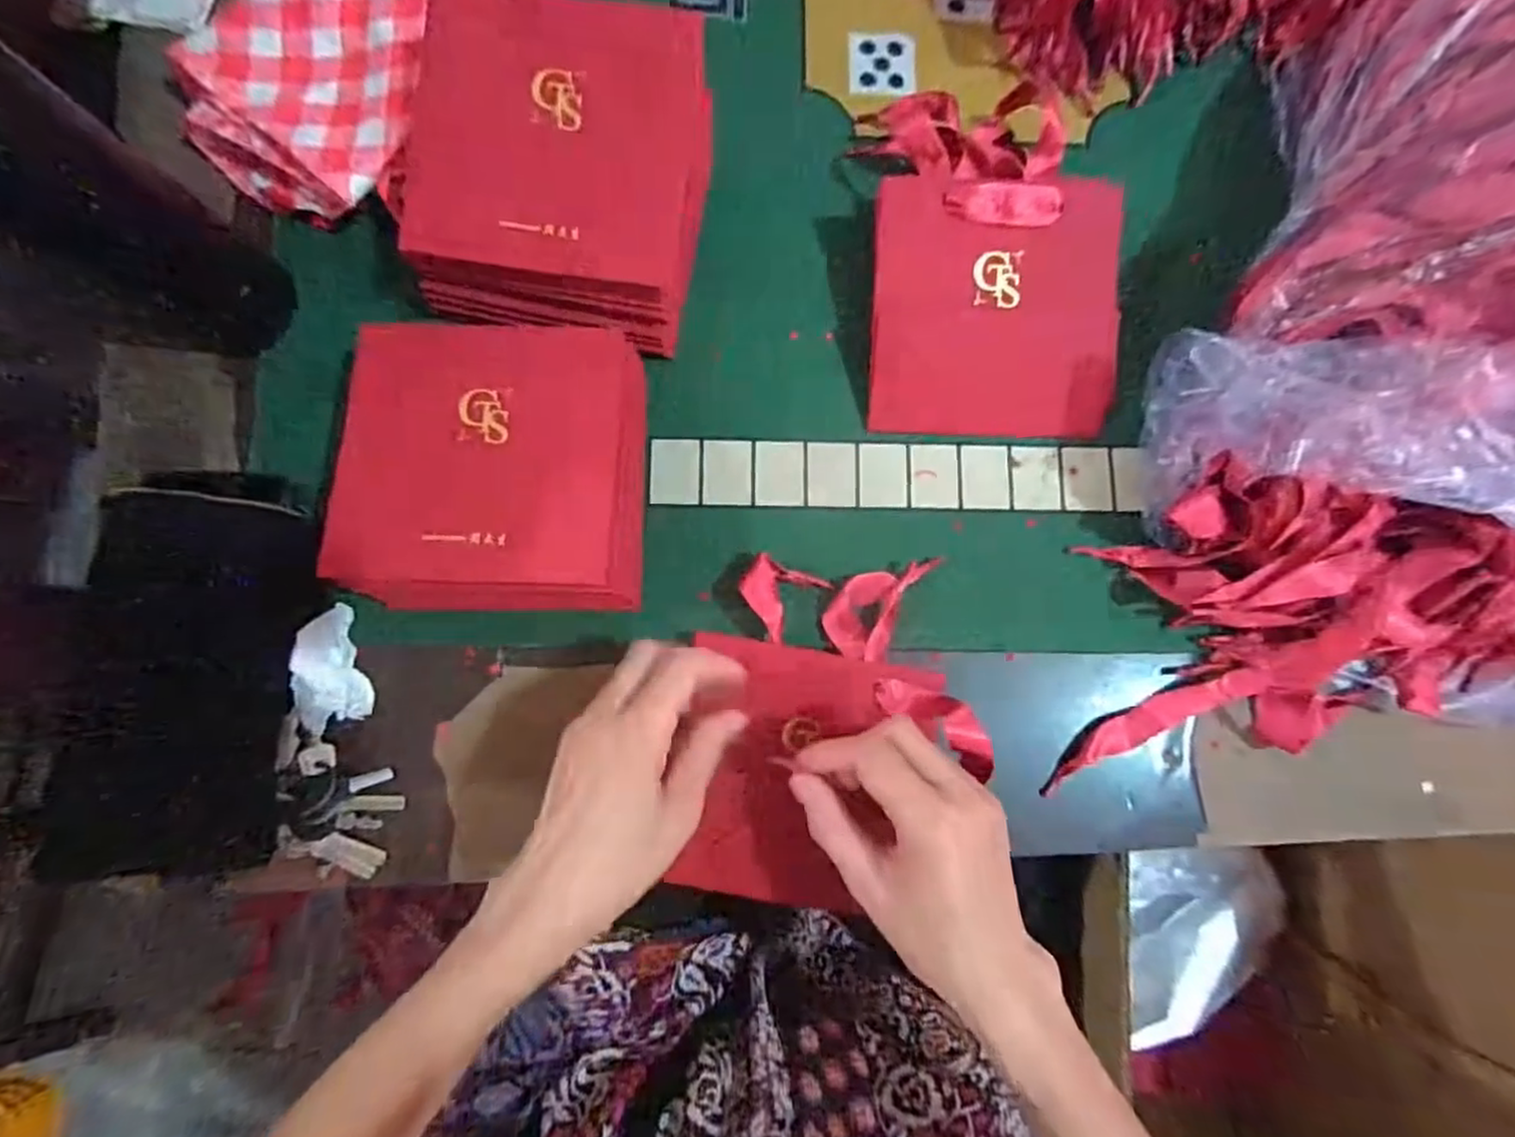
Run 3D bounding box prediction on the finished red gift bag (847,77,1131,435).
[{"bbox_3d":[0.138,-0.185,0.406,0.141,0.053,0.201,-1,82,-3],"label":"finished red gift bag"}]

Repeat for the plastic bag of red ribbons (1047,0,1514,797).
[{"bbox_3d":[0.362,-0.107,0.351,0.257,0.170,0.430,13,81,-1],"label":"plastic bag of red ribbons"}]

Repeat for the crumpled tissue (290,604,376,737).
[{"bbox_3d":[-0.238,0.056,0.380,0.036,0.020,0.062,-17,83,-5],"label":"crumpled tissue"}]

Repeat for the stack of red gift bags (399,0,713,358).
[{"bbox_3d":[-0.103,-0.217,0.384,0.148,0.084,0.181,4,82,-3],"label":"stack of red gift bags"}]

